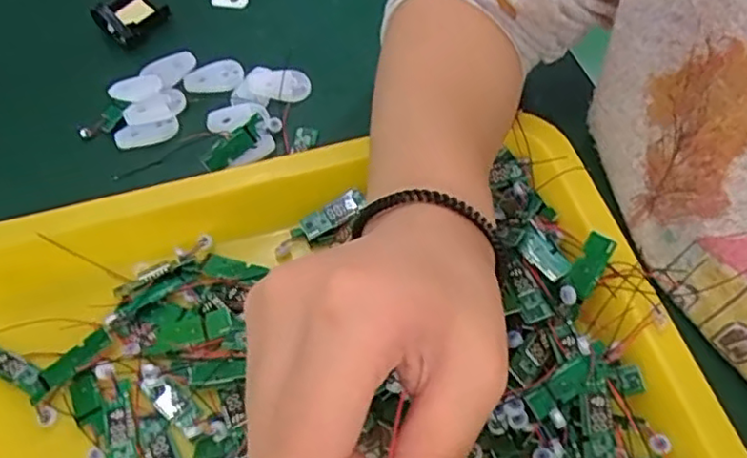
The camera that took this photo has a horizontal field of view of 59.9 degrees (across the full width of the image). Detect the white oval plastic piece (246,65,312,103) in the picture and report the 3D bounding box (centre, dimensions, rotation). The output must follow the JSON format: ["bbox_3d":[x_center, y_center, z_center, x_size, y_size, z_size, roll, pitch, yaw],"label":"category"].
[{"bbox_3d":[-0.057,-0.087,0.391,0.036,0.008,0.022,9,59,8],"label":"white oval plastic piece"}]

